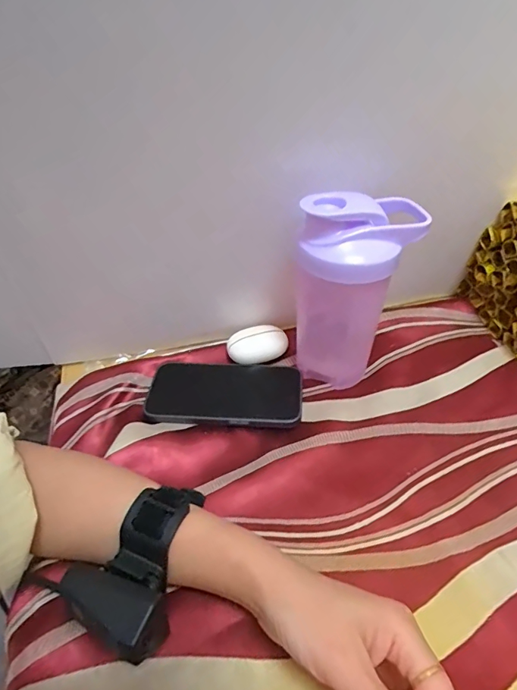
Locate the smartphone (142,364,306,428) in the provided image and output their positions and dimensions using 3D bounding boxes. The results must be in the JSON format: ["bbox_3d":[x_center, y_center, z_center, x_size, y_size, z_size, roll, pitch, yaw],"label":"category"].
[{"bbox_3d":[-0.034,0.047,0.425,0.149,0.009,0.076,1,42,2],"label":"smartphone"}]

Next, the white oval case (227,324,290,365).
[{"bbox_3d":[-0.001,0.000,0.461,0.061,0.027,0.036,-9,42,-10],"label":"white oval case"}]

